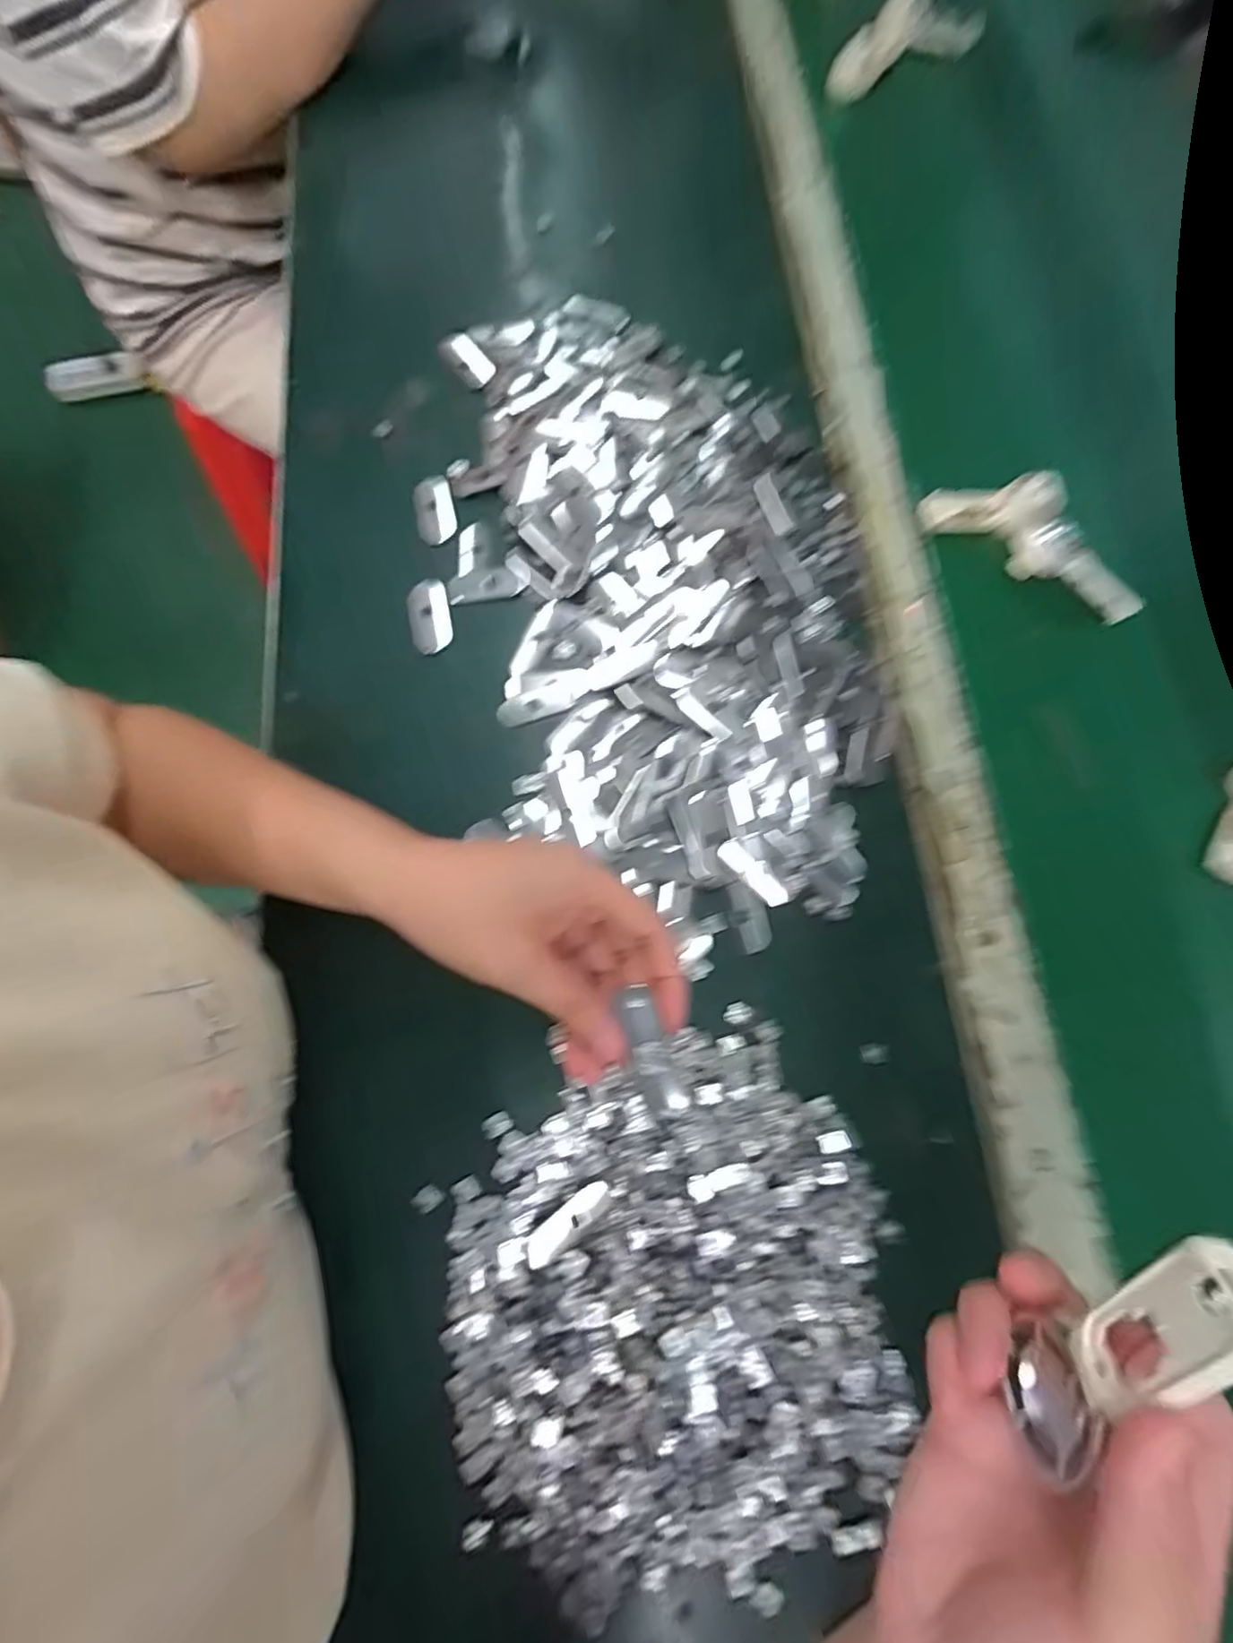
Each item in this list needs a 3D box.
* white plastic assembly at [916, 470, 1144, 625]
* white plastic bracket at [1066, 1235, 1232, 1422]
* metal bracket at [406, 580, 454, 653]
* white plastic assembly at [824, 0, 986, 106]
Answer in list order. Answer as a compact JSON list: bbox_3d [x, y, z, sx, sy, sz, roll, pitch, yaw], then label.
[{"bbox_3d":[0.303,-0.208,0.462,0.159,0.030,0.062,29,76,6],"label":"white plastic assembly"},{"bbox_3d":[0.140,0.130,0.165,0.014,0.060,0.023,21,34,4],"label":"white plastic bracket"},{"bbox_3d":[-0.126,-0.138,0.437,0.026,0.010,0.051,-10,76,-5],"label":"metal bracket"},{"bbox_3d":[0.278,-0.740,0.617,0.082,0.029,0.184,37,75,6],"label":"white plastic assembly"}]

